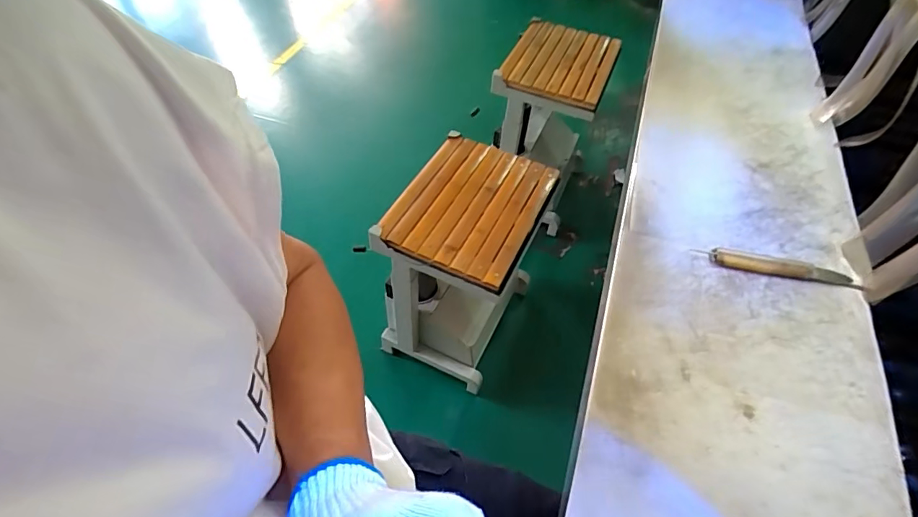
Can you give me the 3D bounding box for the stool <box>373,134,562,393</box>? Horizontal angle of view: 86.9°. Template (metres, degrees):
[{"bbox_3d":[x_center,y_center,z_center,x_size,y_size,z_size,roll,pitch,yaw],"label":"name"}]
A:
[{"bbox_3d":[0.017,0.012,1.180,0.288,0.432,0.366,20,53,14],"label":"stool"}]

